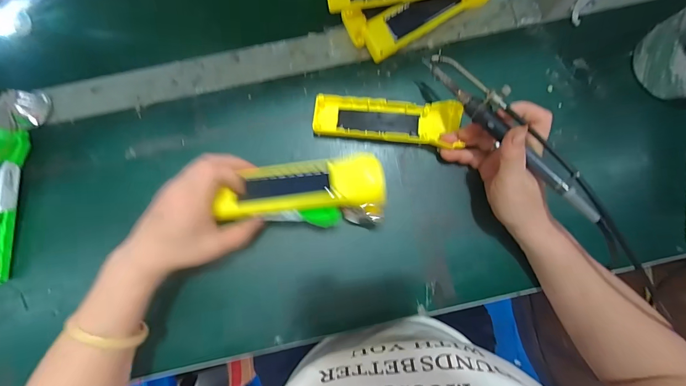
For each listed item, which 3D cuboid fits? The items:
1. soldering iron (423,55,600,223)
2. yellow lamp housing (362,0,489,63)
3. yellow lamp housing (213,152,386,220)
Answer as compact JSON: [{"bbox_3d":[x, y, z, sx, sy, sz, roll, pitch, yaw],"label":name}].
[{"bbox_3d":[0.150,-0.062,0.300,0.028,0.026,0.209,-35,72,-3],"label":"soldering iron"},{"bbox_3d":[0.096,-0.210,0.372,0.160,0.033,0.046,-32,86,-3],"label":"yellow lamp housing"},{"bbox_3d":[-0.038,-0.003,0.312,0.151,0.020,0.054,-7,86,0],"label":"yellow lamp housing"}]

